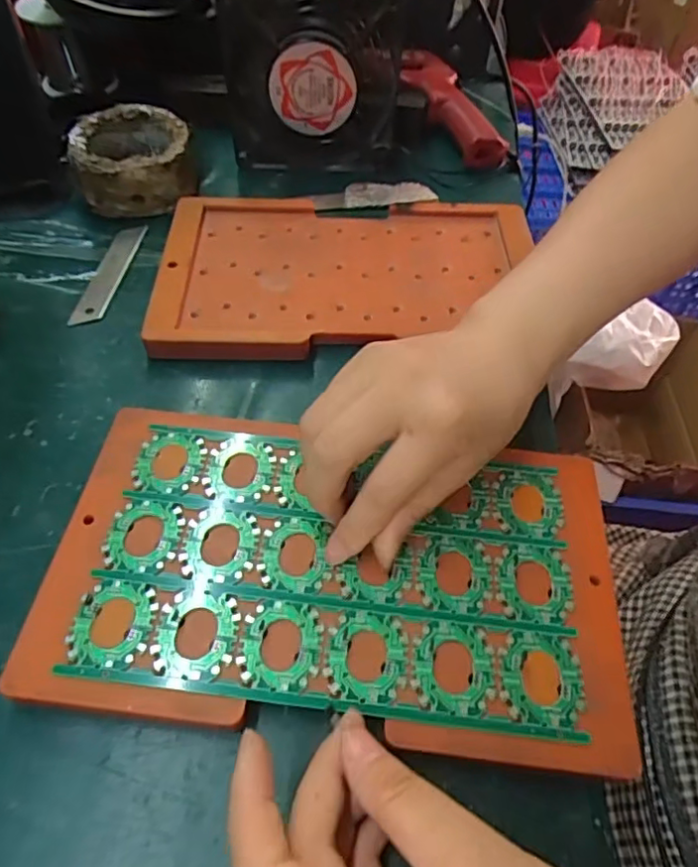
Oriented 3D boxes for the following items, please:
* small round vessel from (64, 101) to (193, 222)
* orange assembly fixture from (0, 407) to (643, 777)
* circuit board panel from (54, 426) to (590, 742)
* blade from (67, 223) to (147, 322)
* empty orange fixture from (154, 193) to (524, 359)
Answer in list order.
[{"bbox_3d":[-0.156,-0.199,0.431,0.078,0.036,0.081,-14,55,-14],"label":"small round vessel"},{"bbox_3d":[-0.007,0.057,0.262,0.238,0.014,0.136,6,53,1],"label":"orange assembly fixture"},{"bbox_3d":[-0.006,0.055,0.259,0.200,0.007,0.119,5,55,3],"label":"circuit board panel"},{"bbox_3d":[-0.157,-0.105,0.388,0.022,0.007,0.097,8,52,2],"label":"blade"},{"bbox_3d":[0.000,-0.104,0.376,0.229,0.015,0.137,1,53,-3],"label":"empty orange fixture"}]

